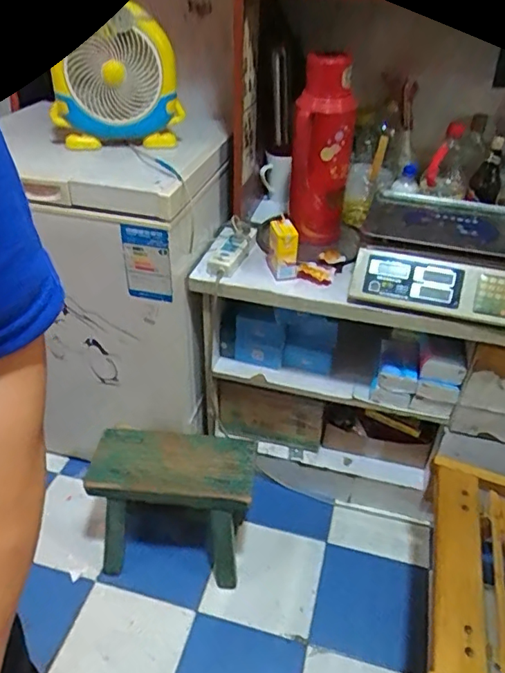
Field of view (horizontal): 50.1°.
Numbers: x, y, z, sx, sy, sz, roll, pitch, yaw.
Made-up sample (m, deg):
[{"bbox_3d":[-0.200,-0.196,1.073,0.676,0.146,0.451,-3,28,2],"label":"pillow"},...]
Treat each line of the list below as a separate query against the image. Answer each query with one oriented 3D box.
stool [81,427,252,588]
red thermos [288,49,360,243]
[{"bbox_3d":[-0.175,0.381,1.237,0.347,0.282,0.225,4,38,3],"label":"stool"},{"bbox_3d":[0.146,-0.387,1.149,0.125,0.354,0.117,8,38,7],"label":"red thermos"}]

